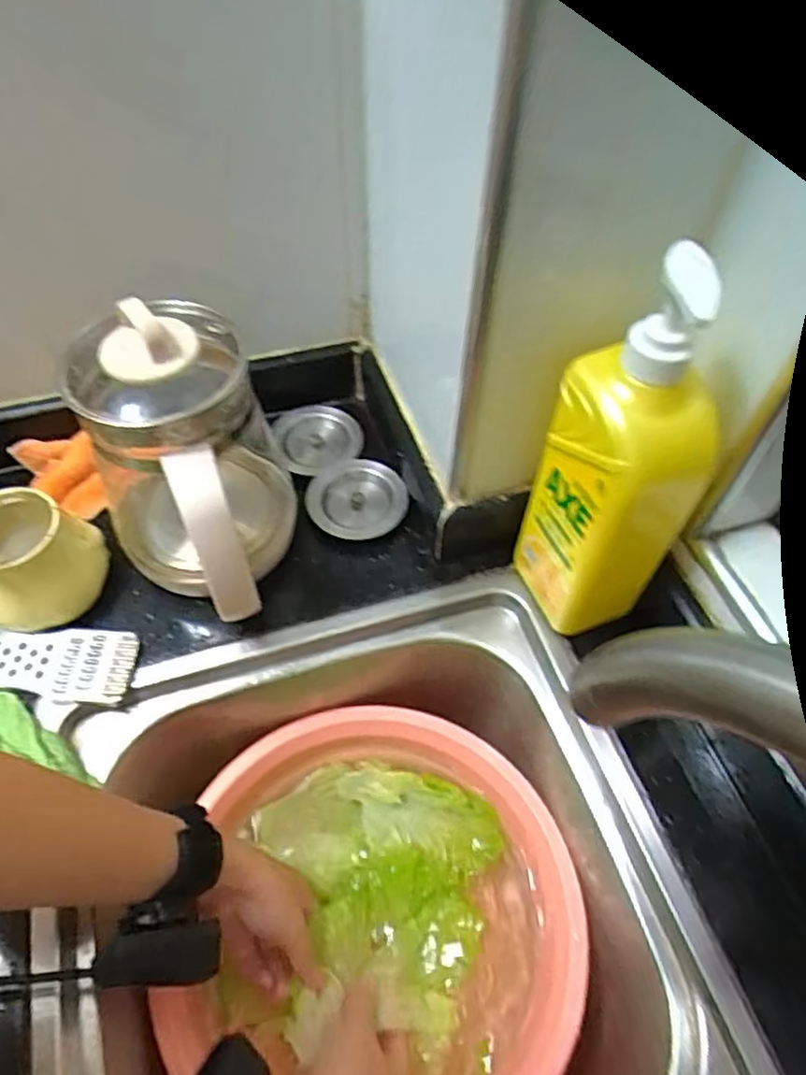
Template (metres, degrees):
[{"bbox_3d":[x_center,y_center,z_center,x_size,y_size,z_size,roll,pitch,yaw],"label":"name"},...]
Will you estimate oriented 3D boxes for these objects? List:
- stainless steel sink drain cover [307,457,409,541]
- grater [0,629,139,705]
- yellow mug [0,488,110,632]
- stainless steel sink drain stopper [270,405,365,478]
[{"bbox_3d":[-0.040,-0.031,0.584,0.085,0.017,0.083,10,54,7],"label":"stainless steel sink drain cover"},{"bbox_3d":[-0.281,0.092,0.494,0.157,0.016,0.055,3,54,2],"label":"grater"},{"bbox_3d":[-0.282,0.016,0.495,0.104,0.083,0.074,-10,55,-8],"label":"yellow mug"},{"bbox_3d":[-0.079,-0.094,0.621,0.081,0.019,0.084,0,54,-1],"label":"stainless steel sink drain stopper"}]

